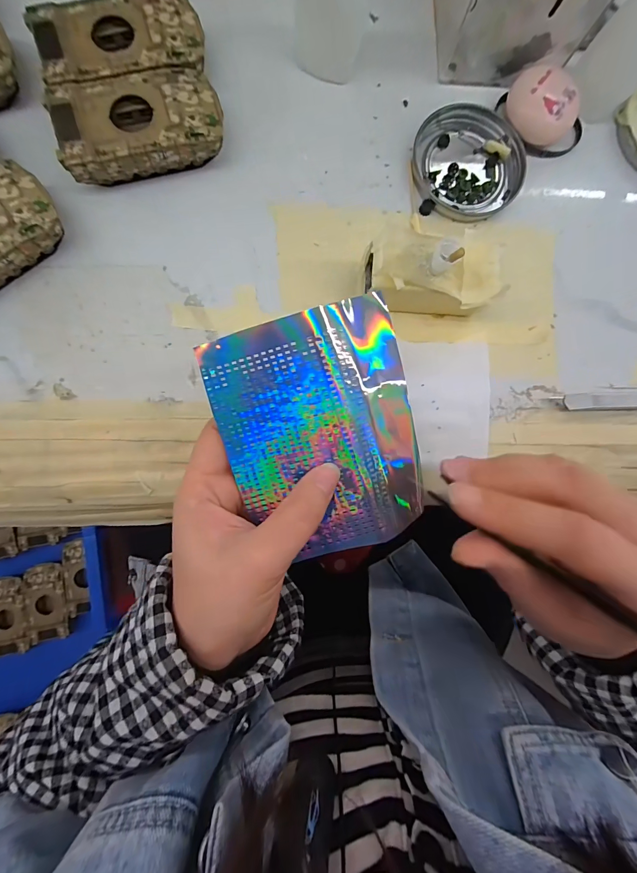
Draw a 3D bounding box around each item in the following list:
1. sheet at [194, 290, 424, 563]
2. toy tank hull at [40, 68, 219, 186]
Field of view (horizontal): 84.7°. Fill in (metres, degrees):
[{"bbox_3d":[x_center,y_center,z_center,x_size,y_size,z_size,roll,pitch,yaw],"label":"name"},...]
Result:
[{"bbox_3d":[0.003,0.000,0.177,0.097,0.029,0.119,-17,89,-6],"label":"sheet"},{"bbox_3d":[-0.108,-0.191,0.218,0.094,0.026,0.050,-15,88,-6],"label":"toy tank hull"}]

